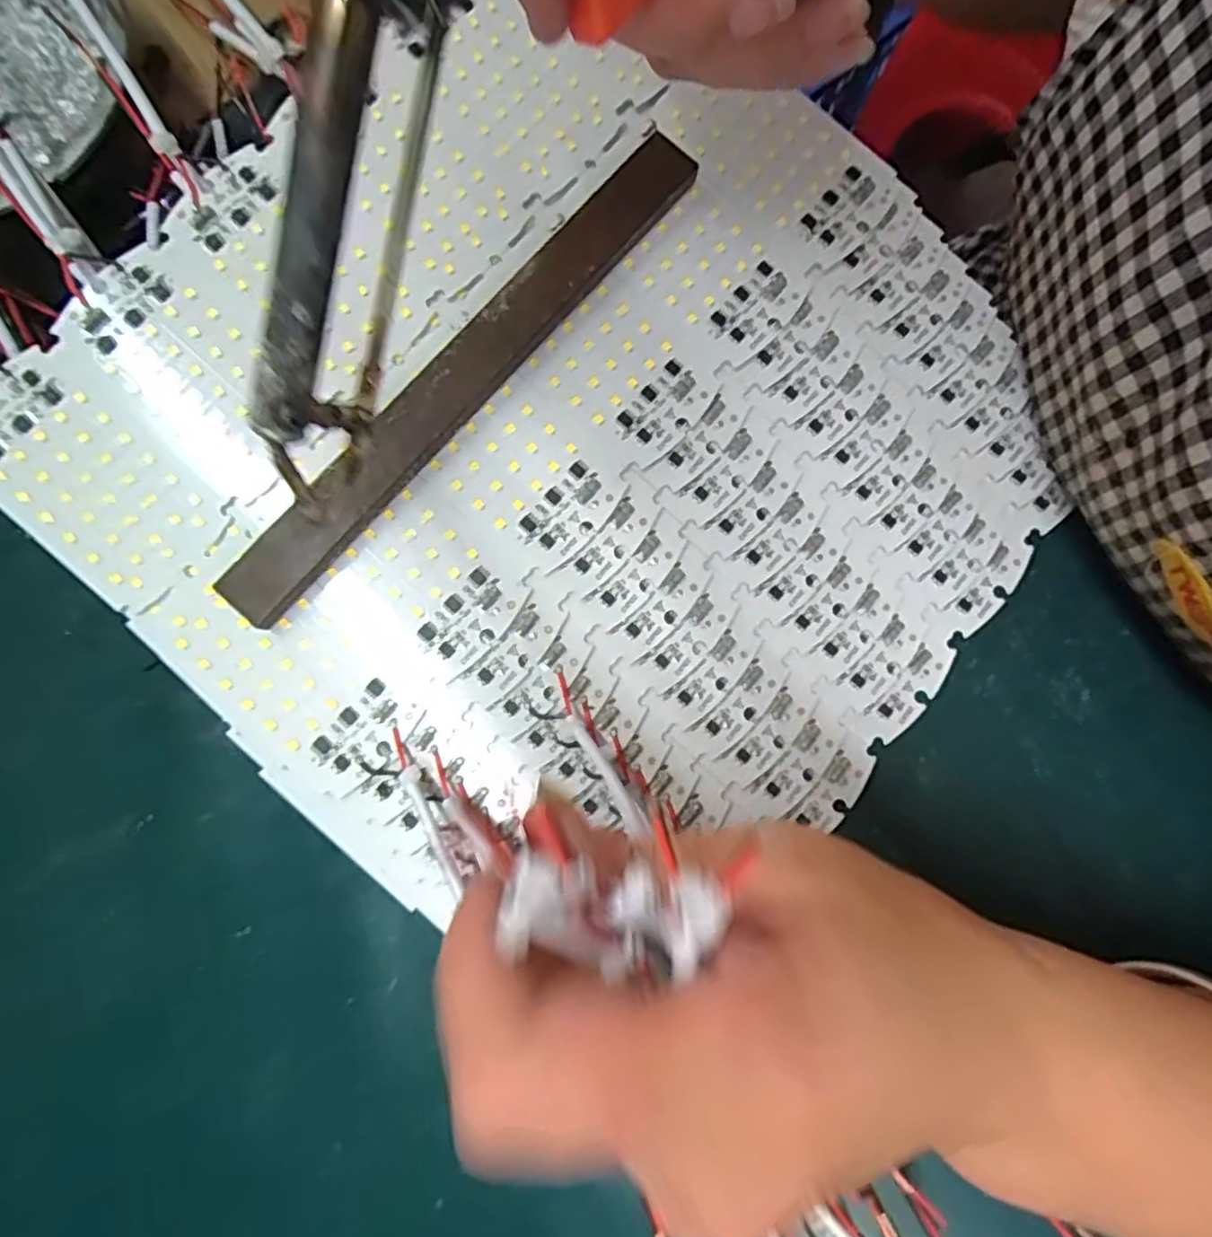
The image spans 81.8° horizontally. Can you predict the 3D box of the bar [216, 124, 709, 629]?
[{"bbox_3d":[-0.047,-0.084,0.236,0.025,0.014,0.213,42,84,2],"label":"bar"}]

